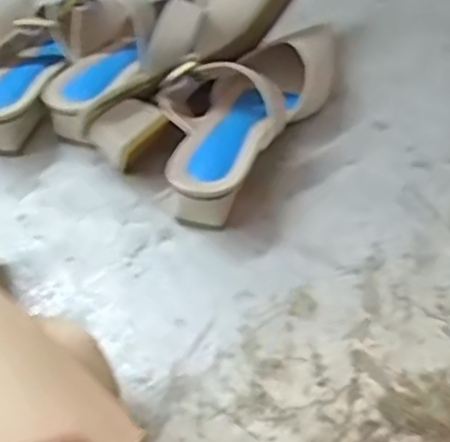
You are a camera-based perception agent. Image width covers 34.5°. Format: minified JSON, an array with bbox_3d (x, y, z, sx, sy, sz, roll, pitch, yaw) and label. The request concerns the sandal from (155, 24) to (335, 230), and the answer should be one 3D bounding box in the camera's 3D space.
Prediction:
[{"bbox_3d":[0.013,-0.101,0.591,0.100,0.064,0.225,23,56,24],"label":"sandal"}]

